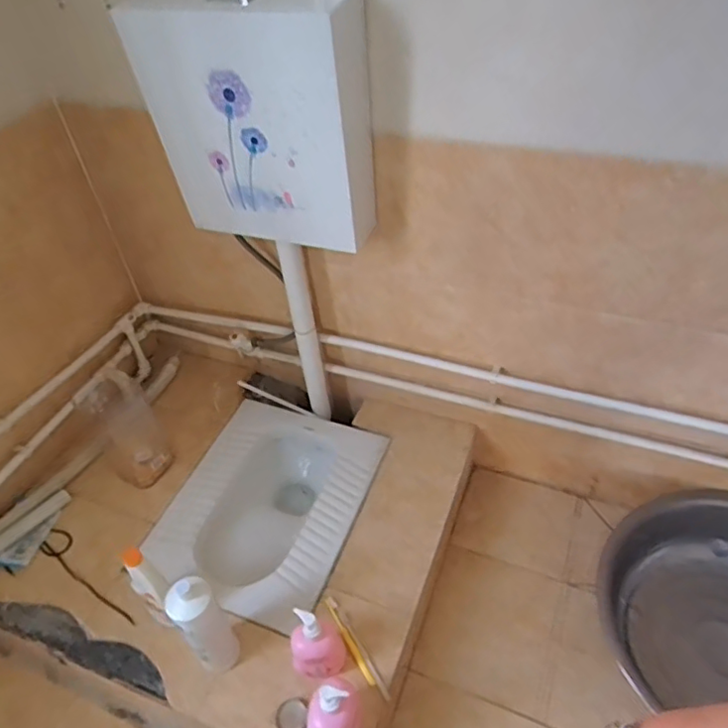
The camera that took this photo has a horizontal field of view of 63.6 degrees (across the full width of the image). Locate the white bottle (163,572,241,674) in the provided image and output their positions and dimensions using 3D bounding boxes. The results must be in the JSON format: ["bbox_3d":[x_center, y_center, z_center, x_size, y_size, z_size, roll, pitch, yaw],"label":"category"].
[{"bbox_3d":[-0.264,0.453,0.996,0.078,0.265,0.084,-34,51,-27],"label":"white bottle"}]

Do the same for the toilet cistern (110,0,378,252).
[{"bbox_3d":[-0.178,-0.422,1.028,0.372,0.392,0.144,14,47,18],"label":"toilet cistern"}]

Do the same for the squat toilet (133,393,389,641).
[{"bbox_3d":[-0.210,0.354,1.403,0.423,0.206,0.522,16,48,20],"label":"squat toilet"}]

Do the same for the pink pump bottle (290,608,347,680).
[{"bbox_3d":[-0.083,0.481,1.007,0.092,0.188,0.079,-23,47,-18],"label":"pink pump bottle"}]

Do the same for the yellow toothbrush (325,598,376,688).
[{"bbox_3d":[-0.029,0.508,1.090,0.018,0.021,0.177,-24,48,-16],"label":"yellow toothbrush"}]

